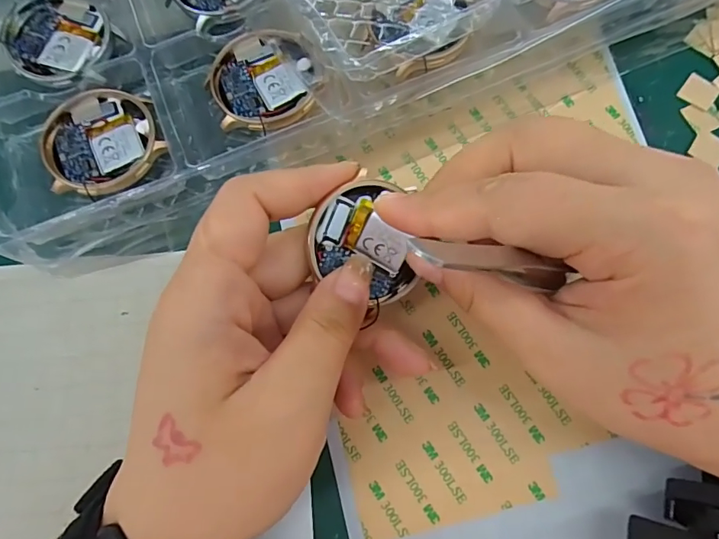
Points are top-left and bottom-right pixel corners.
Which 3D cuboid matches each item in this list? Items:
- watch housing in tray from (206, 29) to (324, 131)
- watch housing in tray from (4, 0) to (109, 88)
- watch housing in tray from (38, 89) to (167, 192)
[{"bbox_3d":[-0.039,-0.080,0.201,0.046,0.014,0.046,0,77,2],"label":"watch housing in tray"},{"bbox_3d":[-0.131,-0.102,0.207,0.041,0.006,0.043,0,77,2],"label":"watch housing in tray"},{"bbox_3d":[-0.104,-0.052,0.196,0.043,0.015,0.045,0,77,2],"label":"watch housing in tray"}]

